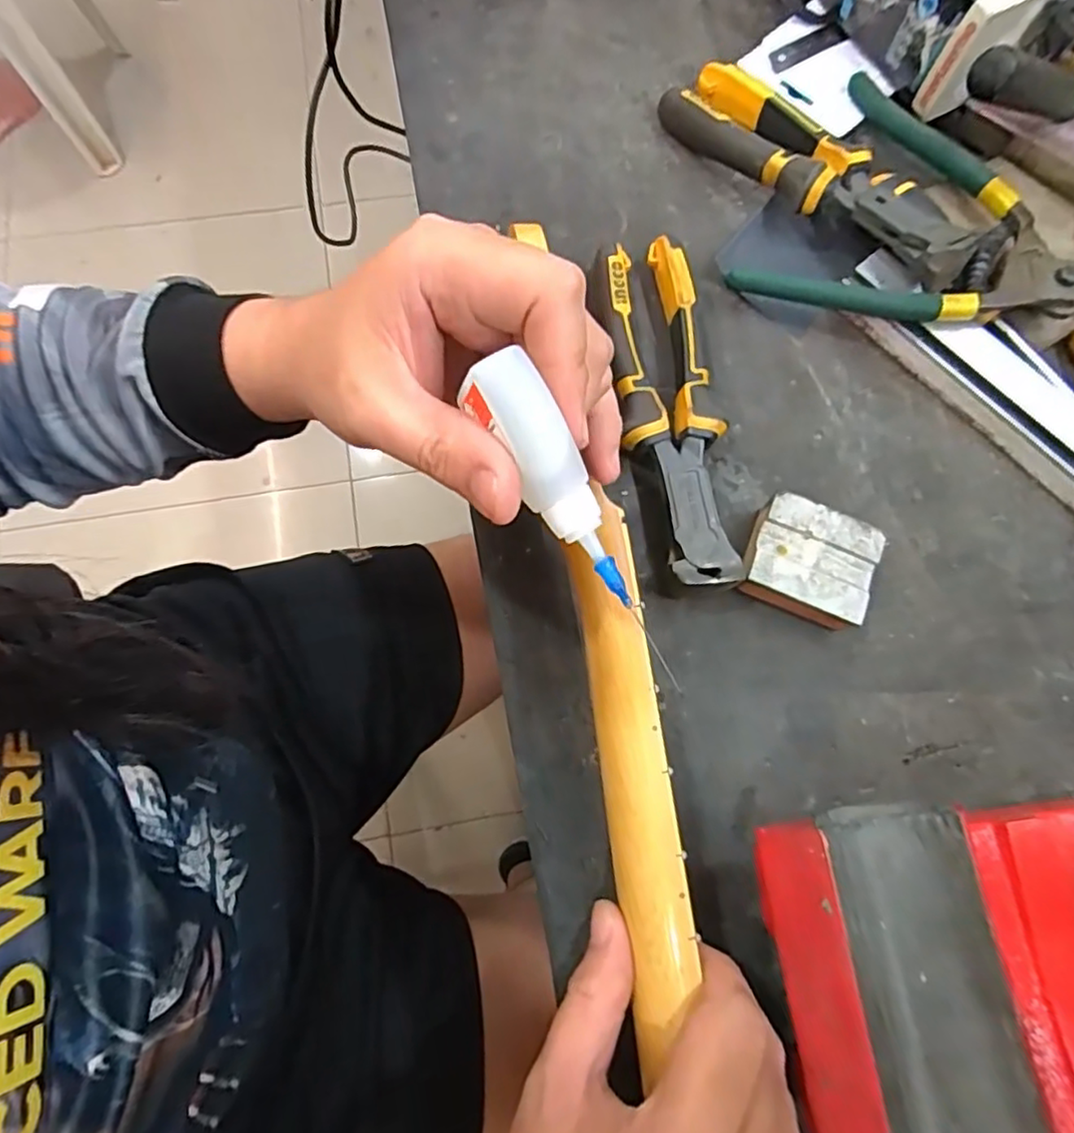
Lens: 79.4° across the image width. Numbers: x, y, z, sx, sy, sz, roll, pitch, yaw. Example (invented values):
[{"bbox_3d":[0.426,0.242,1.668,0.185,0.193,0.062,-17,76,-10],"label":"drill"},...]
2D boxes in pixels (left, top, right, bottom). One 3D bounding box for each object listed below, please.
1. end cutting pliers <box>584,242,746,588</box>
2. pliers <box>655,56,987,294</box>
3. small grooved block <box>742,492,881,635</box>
[{"bbox_3d":[0.071,-0.085,0.354,0.054,0.030,0.201,-9,75,-5],"label":"end cutting pliers"},{"bbox_3d":[0.166,-0.235,0.385,0.062,0.048,0.208,-44,80,-12],"label":"pliers"},{"bbox_3d":[0.139,-0.003,0.335,0.062,0.027,0.053,20,75,4],"label":"small grooved block"}]

